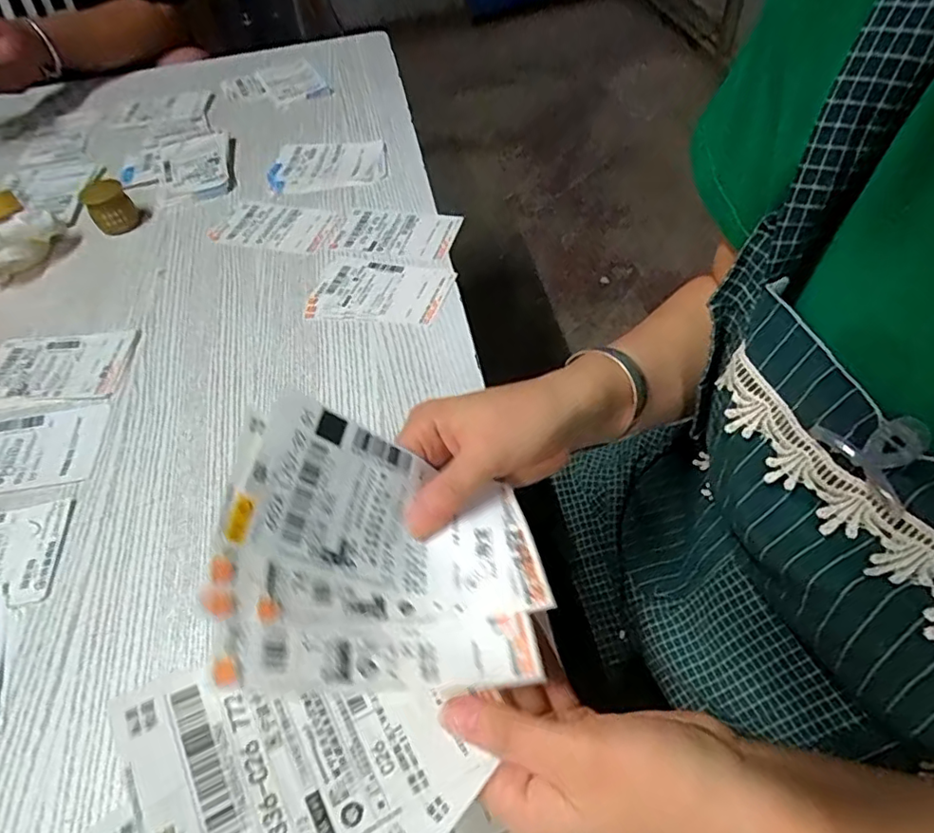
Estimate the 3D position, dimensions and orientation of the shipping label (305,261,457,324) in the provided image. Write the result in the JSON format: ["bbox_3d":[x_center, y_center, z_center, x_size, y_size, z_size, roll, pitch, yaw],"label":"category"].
[{"bbox_3d":[-0.083,-0.121,0.550,0.130,0.004,0.078,7,54,10],"label":"shipping label"}]

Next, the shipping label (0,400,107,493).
[{"bbox_3d":[-0.367,0.029,0.465,0.128,0.005,0.076,-9,53,-2],"label":"shipping label"}]

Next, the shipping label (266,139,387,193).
[{"bbox_3d":[-0.169,-0.306,0.690,0.139,0.006,0.095,-5,53,2],"label":"shipping label"}]

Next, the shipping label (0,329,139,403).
[{"bbox_3d":[-0.375,-0.046,0.521,0.132,0.006,0.078,-4,53,2],"label":"shipping label"}]

